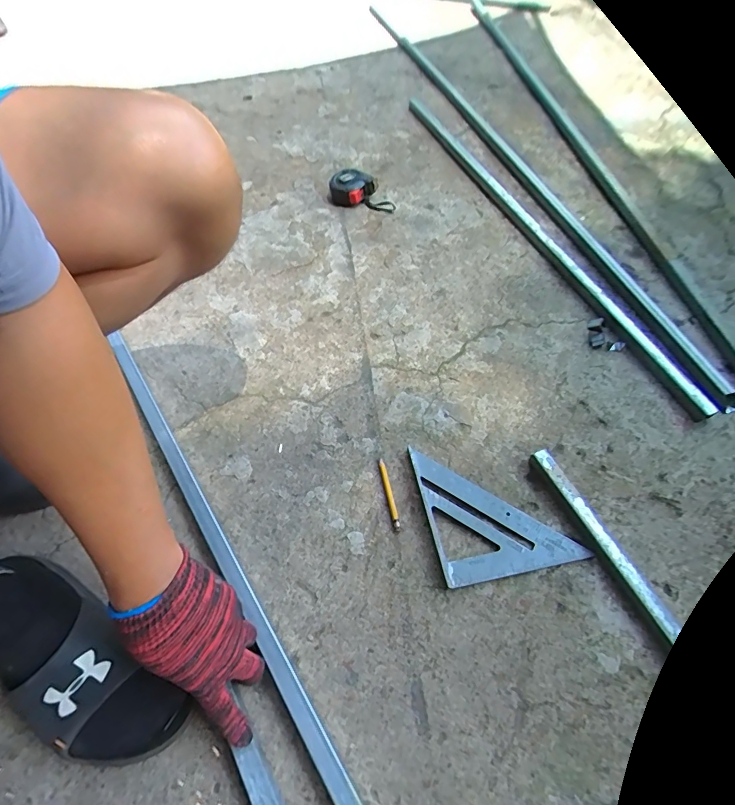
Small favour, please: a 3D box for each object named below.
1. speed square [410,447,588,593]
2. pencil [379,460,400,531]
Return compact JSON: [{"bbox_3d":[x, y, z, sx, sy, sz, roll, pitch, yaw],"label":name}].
[{"bbox_3d":[0.154,0.127,0.506,0.164,0.015,0.167,-11,58,-5],"label":"speed square"},{"bbox_3d":[0.028,0.118,0.521,0.009,0.005,0.095,-10,58,-4],"label":"pencil"}]

